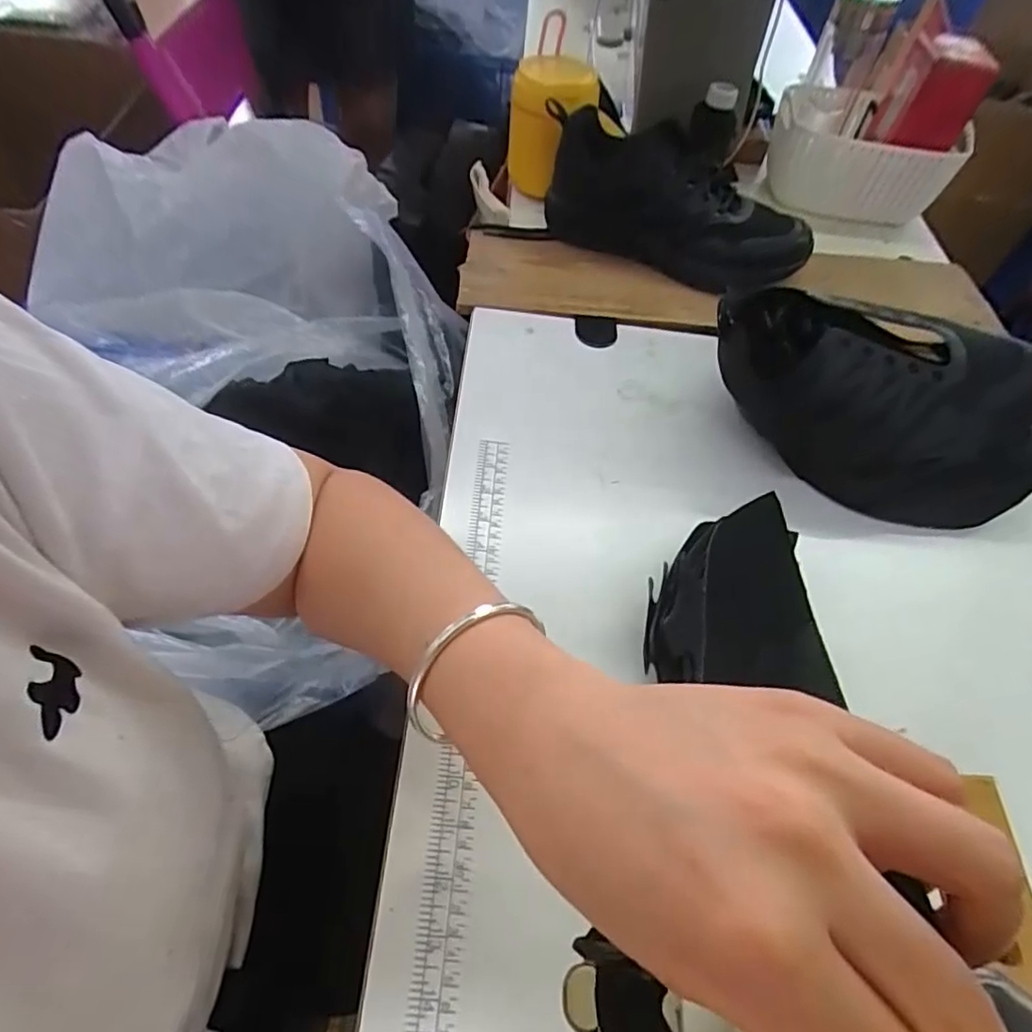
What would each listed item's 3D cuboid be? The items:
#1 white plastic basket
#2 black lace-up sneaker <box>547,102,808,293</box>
[{"bbox_3d":[0.411,-0.435,0.755,0.186,0.100,0.126,4,55,0],"label":"white plastic basket"},{"bbox_3d":[0.164,-0.328,0.638,0.288,0.109,0.098,26,58,15],"label":"black lace-up sneaker"}]

